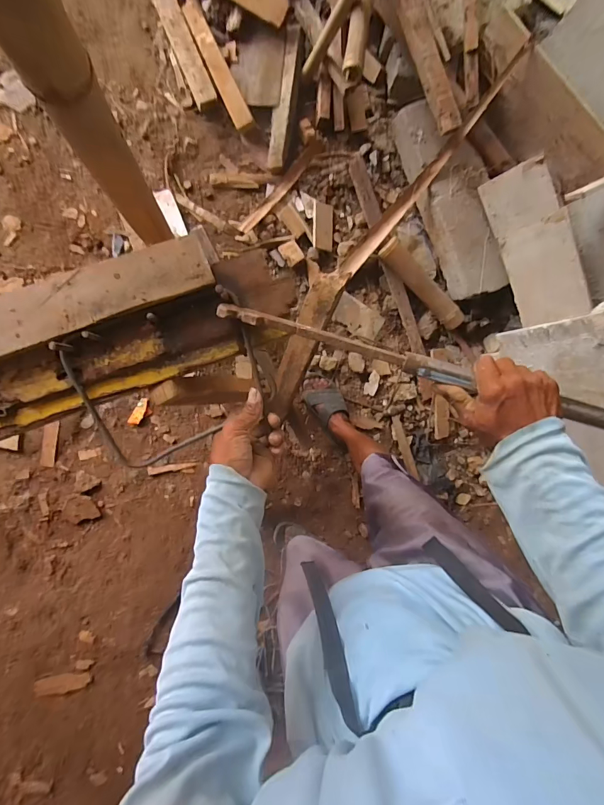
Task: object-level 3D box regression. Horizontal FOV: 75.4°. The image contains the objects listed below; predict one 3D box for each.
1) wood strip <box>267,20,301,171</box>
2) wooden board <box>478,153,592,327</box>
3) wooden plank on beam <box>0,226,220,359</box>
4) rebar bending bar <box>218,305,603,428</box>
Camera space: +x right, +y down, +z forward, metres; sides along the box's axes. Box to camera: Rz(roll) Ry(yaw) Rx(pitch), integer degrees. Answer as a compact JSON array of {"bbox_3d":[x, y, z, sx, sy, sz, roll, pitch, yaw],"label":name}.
[{"bbox_3d":[-0.048,-0.902,1.150,0.054,0.032,0.406,8,94,-7],"label":"wood strip"},{"bbox_3d":[0.649,-0.440,1.090,0.035,0.175,0.438,-16,89,-44],"label":"wooden board"},{"bbox_3d":[-0.257,-0.108,0.429,0.333,0.014,0.060,-21,96,-6],"label":"wooden plank on beam"},{"bbox_3d":[0.177,-0.031,0.449,0.548,0.025,0.023,16,91,-2],"label":"rebar bending bar"}]

